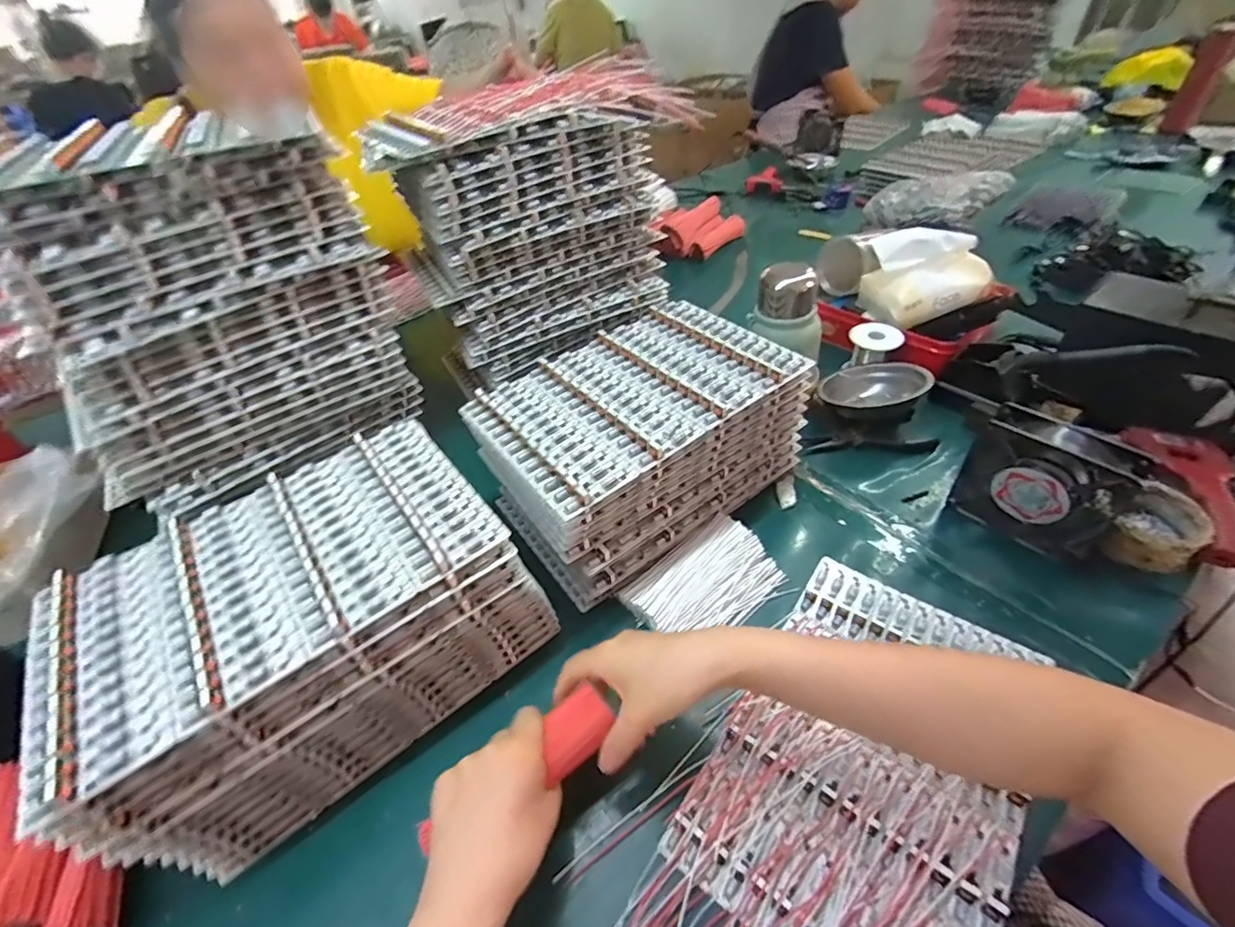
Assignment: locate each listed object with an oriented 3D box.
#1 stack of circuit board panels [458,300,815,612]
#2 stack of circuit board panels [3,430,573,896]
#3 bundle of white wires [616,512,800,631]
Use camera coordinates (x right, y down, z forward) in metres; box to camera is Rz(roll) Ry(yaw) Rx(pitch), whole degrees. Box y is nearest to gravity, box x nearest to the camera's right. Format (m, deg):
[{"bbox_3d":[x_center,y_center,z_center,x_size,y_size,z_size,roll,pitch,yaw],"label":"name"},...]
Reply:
[{"bbox_3d":[0.029,-0.027,0.570,0.306,0.159,0.187,-31,49,-23],"label":"stack of circuit board panels"},{"bbox_3d":[-0.244,0.129,0.440,0.289,0.162,0.194,-32,49,-25],"label":"stack of circuit board panels"},{"bbox_3d":[0.084,0.115,0.516,0.147,0.020,0.101,-26,47,-20],"label":"bundle of white wires"}]

